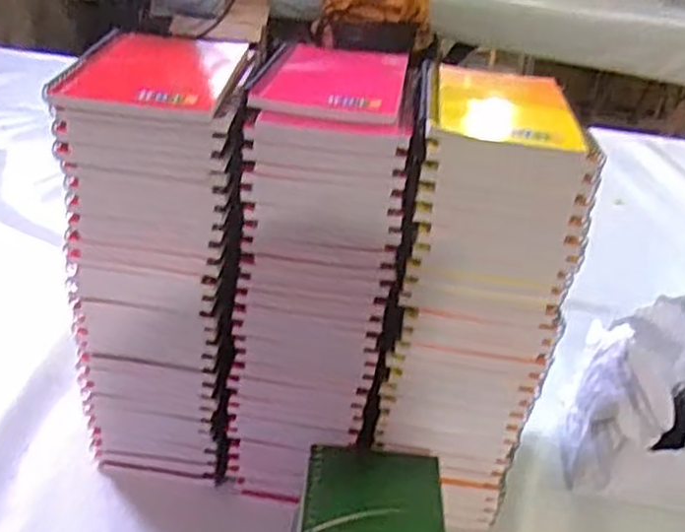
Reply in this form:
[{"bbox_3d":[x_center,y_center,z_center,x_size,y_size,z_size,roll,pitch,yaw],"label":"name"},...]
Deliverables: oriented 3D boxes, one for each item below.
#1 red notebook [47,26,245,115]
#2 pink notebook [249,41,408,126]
[{"bbox_3d":[-0.105,-0.119,0.430,0.085,0.017,0.159,5,31,0],"label":"red notebook"},{"bbox_3d":[-0.004,-0.109,0.425,0.079,0.009,0.101,7,31,4],"label":"pink notebook"}]

